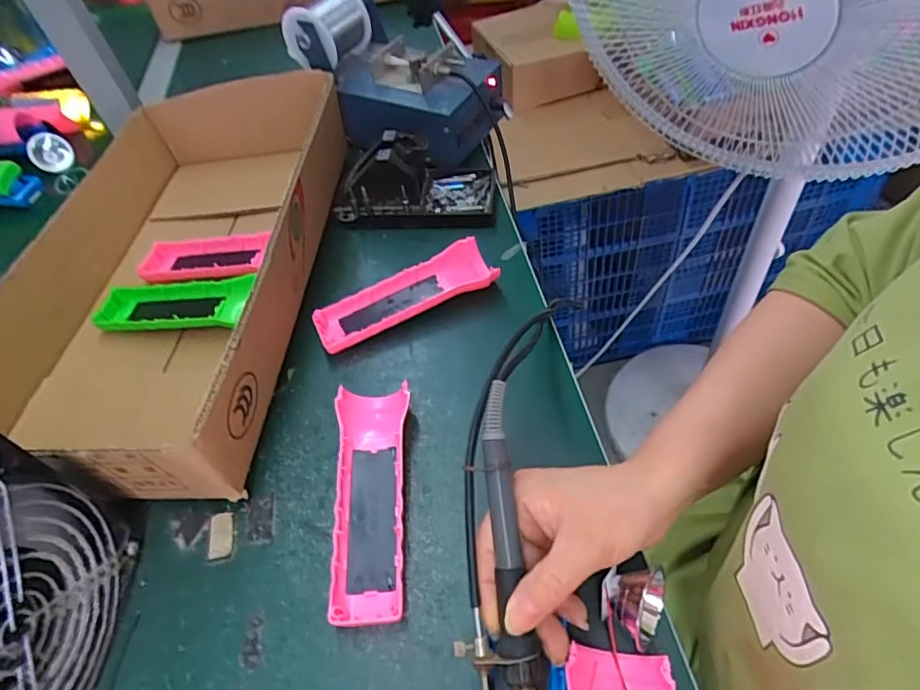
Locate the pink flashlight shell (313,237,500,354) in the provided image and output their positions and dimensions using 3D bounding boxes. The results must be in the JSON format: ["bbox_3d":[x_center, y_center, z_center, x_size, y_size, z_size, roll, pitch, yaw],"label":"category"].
[{"bbox_3d":[-0.046,-0.040,0.462,0.153,0.030,0.048,-24,54,-14],"label":"pink flashlight shell"}]

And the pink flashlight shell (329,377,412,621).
[{"bbox_3d":[-0.057,0.097,0.358,0.045,0.025,0.154,-5,51,1],"label":"pink flashlight shell"}]

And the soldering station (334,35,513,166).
[{"bbox_3d":[-0.047,-0.271,0.595,0.167,0.077,0.134,32,60,26],"label":"soldering station"}]

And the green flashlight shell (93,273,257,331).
[{"bbox_3d":[-0.242,-0.037,0.468,0.132,0.026,0.057,5,52,9],"label":"green flashlight shell"}]

